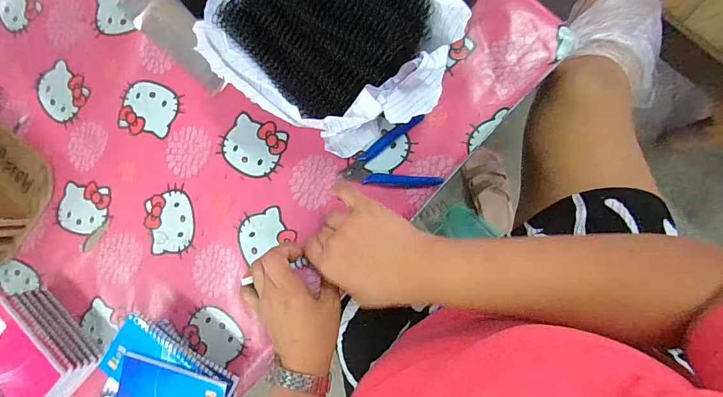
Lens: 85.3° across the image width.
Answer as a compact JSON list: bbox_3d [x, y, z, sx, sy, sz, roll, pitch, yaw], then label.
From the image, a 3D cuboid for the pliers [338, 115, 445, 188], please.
[{"bbox_3d":[0.033,-0.039,0.470,0.108,0.005,0.081,-22,87,8],"label":"pliers"}]

